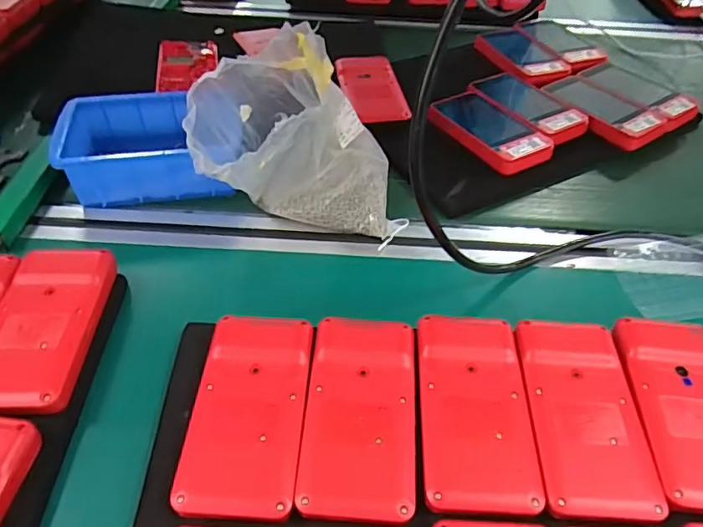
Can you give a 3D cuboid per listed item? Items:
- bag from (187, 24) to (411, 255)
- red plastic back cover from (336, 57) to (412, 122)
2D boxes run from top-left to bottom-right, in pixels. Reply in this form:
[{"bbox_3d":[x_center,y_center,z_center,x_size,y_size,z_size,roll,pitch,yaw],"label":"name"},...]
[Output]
[{"bbox_3d":[-0.042,-0.101,0.403,0.157,0.130,0.109,-4,47,-7],"label":"bag"},{"bbox_3d":[0.022,-0.185,0.551,0.063,0.005,0.129,-5,48,-9],"label":"red plastic back cover"}]

